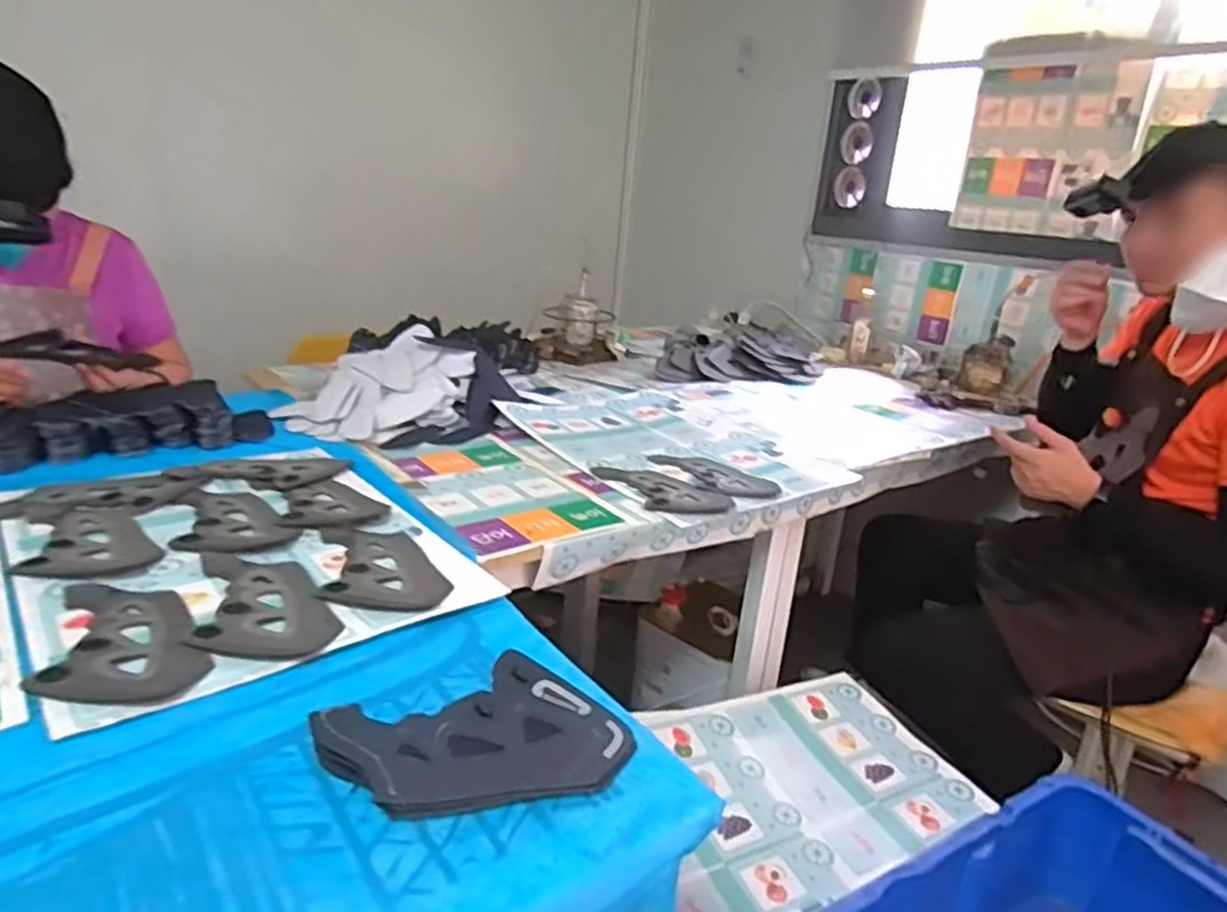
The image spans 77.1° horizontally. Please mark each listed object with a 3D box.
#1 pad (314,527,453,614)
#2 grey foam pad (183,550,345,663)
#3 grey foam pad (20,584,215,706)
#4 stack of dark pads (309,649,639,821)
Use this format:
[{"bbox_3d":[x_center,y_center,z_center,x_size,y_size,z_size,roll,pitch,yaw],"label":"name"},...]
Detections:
[{"bbox_3d":[-0.245,0.117,0.819,0.120,0.008,0.189,0,16,-19],"label":"pad"},{"bbox_3d":[-0.341,0.135,0.731,0.112,0.005,0.223,-7,22,-35],"label":"grey foam pad"},{"bbox_3d":[-0.426,0.154,0.659,0.115,0.009,0.209,-9,23,-37],"label":"grey foam pad"},{"bbox_3d":[-0.098,0.204,0.565,0.227,0.038,0.115,0,19,-17],"label":"stack of dark pads"}]

